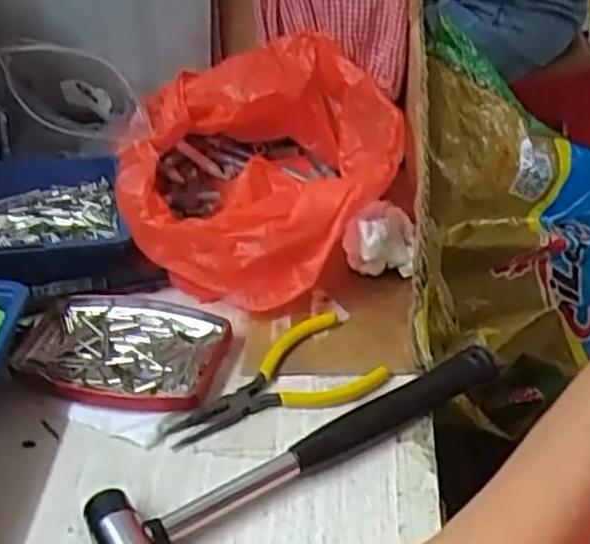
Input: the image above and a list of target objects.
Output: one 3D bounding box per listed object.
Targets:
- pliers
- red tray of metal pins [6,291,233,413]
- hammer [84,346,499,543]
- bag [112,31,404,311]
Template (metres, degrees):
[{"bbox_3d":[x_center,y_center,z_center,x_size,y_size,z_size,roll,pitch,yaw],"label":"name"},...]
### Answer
[{"bbox_3d":[-0.015,0.060,0.440,0.124,0.011,0.062,-15,39,-14],"label":"pliers"},{"bbox_3d":[-0.110,0.045,0.470,0.133,0.014,0.092,7,39,15],"label":"red tray of metal pins"},{"bbox_3d":[0.008,0.090,0.393,0.226,0.023,0.058,-25,42,-25],"label":"hammer"},{"bbox_3d":[-0.024,-0.074,0.535,0.191,0.108,0.203,-9,37,-6],"label":"bag"}]

